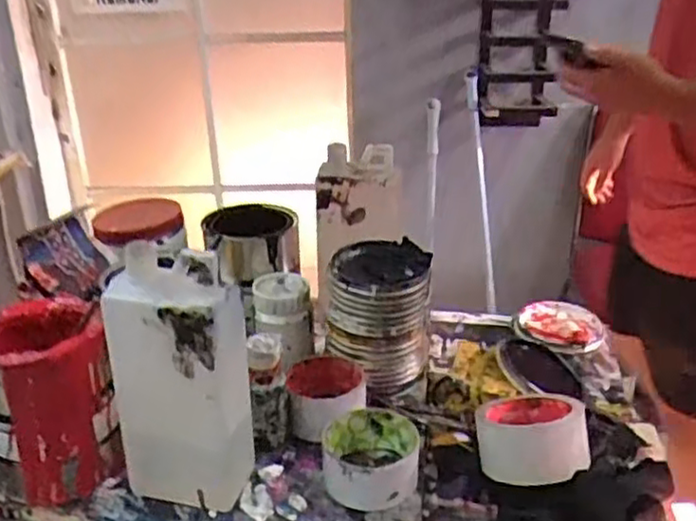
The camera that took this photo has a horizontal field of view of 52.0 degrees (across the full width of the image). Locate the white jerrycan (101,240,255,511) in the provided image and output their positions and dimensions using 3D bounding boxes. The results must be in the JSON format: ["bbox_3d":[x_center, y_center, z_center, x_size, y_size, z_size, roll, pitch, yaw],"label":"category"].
[{"bbox_3d":[-0.128,0.096,0.576,0.108,0.212,0.055,6,26,14],"label":"white jerrycan"}]

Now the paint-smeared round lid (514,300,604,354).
[{"bbox_3d":[0.256,0.081,0.865,0.103,0.021,0.101,-1,25,0],"label":"paint-smeared round lid"}]

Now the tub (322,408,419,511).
[{"bbox_3d":[0.020,0.176,0.621,0.081,0.054,0.083,-1,25,0],"label":"tub"}]

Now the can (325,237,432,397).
[{"bbox_3d":[0.031,0.054,0.746,0.101,0.130,0.101,-1,25,0],"label":"can"}]

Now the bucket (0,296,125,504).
[{"bbox_3d":[-0.257,0.120,0.616,0.091,0.139,0.099,-1,25,0],"label":"bucket"}]

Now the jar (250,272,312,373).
[{"bbox_3d":[-0.070,0.064,0.770,0.060,0.085,0.061,-5,25,-10],"label":"jar"}]

